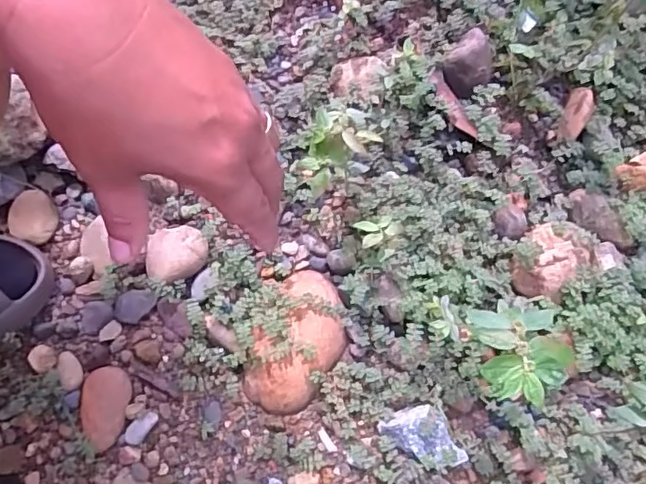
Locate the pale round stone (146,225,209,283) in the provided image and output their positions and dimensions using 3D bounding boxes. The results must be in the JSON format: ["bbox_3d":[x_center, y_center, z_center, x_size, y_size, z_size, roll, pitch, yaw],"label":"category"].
[{"bbox_3d":[-0.143,0.012,0.551,0.056,0.025,0.055,0,74,0],"label":"pale round stone"}]

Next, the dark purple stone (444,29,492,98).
[{"bbox_3d":[0.154,-0.187,0.587,0.049,0.038,0.057,35,77,9],"label":"dark purple stone"}]

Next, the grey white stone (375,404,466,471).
[{"bbox_3d":[0.090,0.179,0.506,0.052,0.023,0.063,-30,76,-8],"label":"grey white stone"}]

